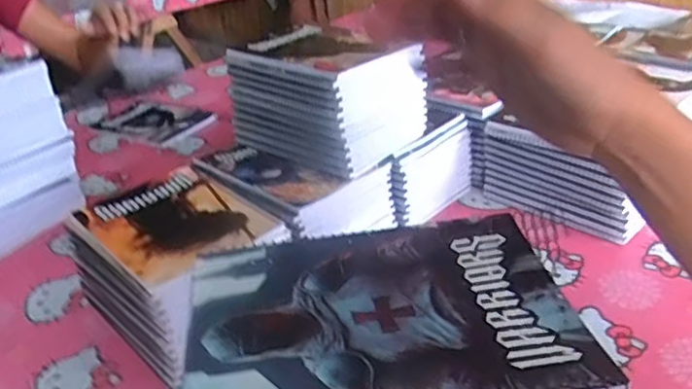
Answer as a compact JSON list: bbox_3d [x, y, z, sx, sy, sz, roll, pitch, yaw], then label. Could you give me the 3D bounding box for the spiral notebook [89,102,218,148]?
[{"bbox_3d":[-0.361,-0.140,1.181,0.224,0.014,0.149,16,36,30],"label":"spiral notebook"}]

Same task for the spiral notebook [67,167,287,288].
[{"bbox_3d":[-0.181,0.026,0.654,0.145,0.009,0.183,-28,38,-34],"label":"spiral notebook"}]

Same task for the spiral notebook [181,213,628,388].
[{"bbox_3d":[0.017,0.062,0.325,0.196,0.008,0.149,-7,29,-4],"label":"spiral notebook"}]

